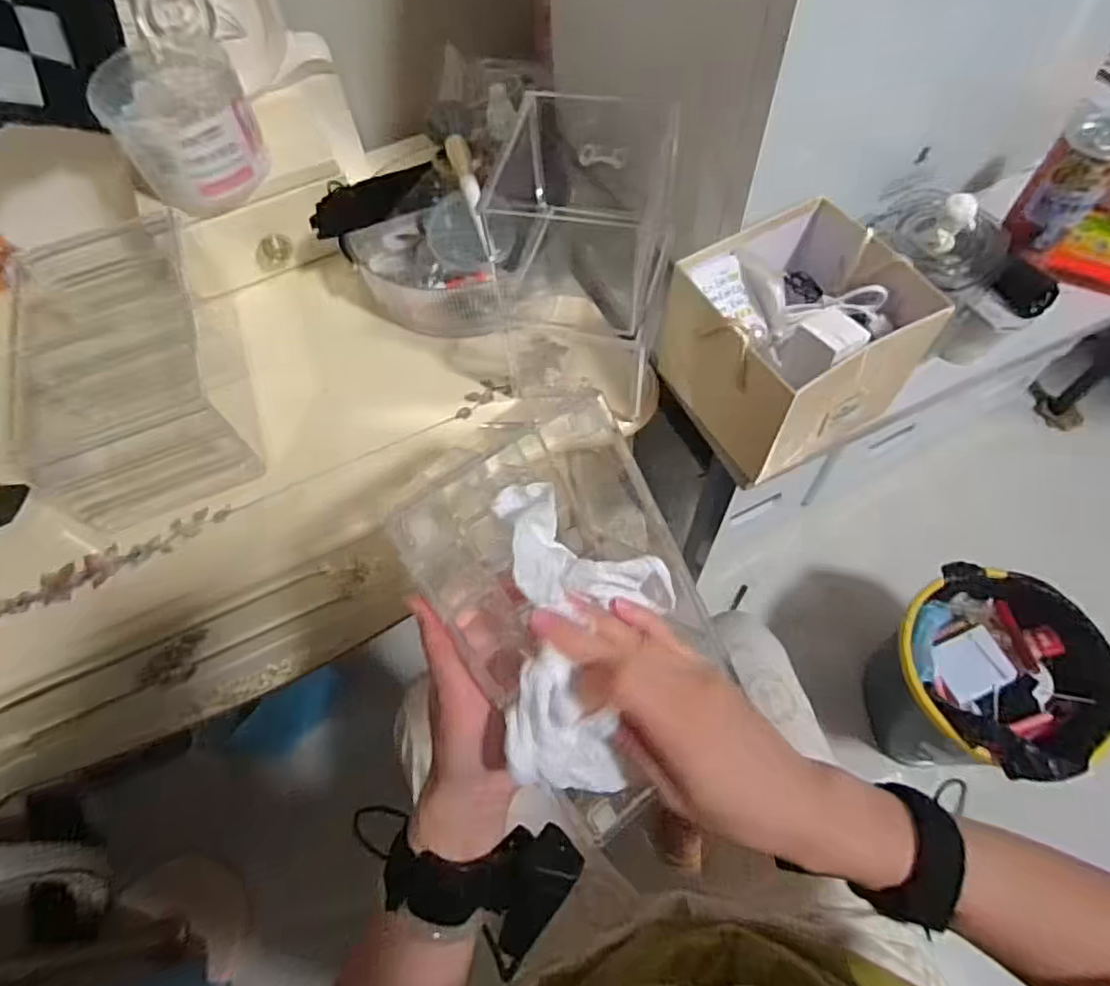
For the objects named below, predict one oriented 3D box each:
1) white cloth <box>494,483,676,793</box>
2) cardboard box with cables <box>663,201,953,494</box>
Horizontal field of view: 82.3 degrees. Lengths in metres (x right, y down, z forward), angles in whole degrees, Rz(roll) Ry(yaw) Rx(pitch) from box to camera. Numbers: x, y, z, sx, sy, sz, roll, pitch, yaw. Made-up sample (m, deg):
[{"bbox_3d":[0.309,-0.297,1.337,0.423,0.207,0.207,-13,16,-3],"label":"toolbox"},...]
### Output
[{"bbox_3d":[0.019,0.074,0.316,0.083,0.042,0.157,-5,89,1],"label":"white cloth"},{"bbox_3d":[0.181,-0.119,0.486,0.147,0.121,0.137,-27,63,-11],"label":"cardboard box with cables"}]

